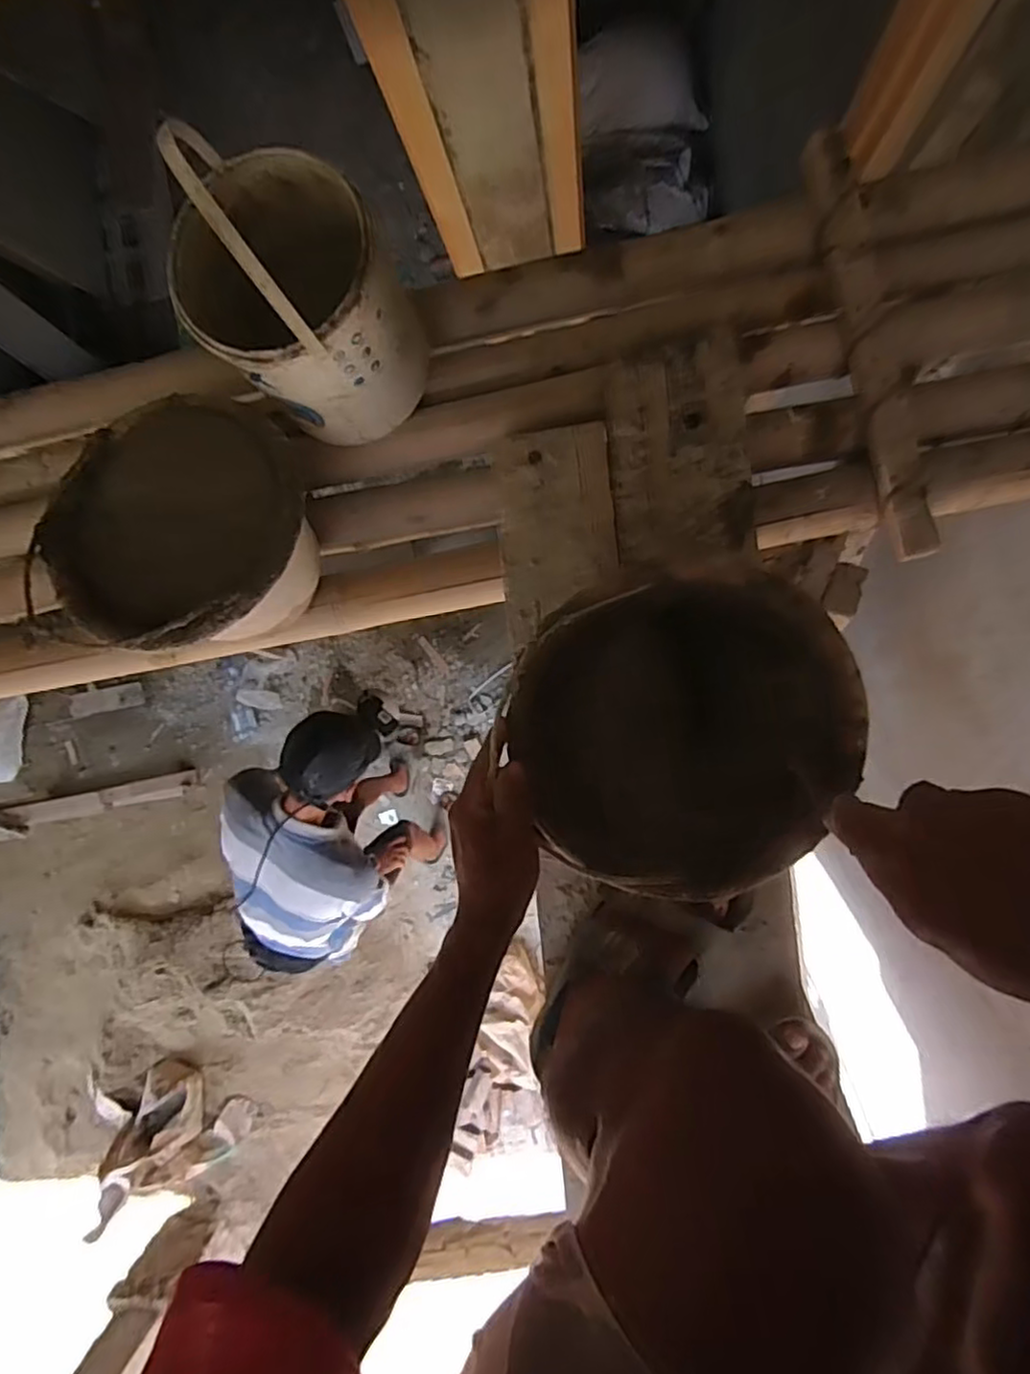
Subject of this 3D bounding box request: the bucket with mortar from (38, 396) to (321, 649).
[{"bbox_3d":[-0.318,-0.159,0.665,0.254,0.163,0.236,1,95,8],"label":"bucket with mortar"}]

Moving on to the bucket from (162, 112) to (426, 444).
[{"bbox_3d":[-0.202,-0.360,0.594,0.203,0.266,0.178,42,99,3],"label":"bucket"}]

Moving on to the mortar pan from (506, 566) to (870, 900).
[{"bbox_3d":[0.125,0.027,0.524,0.231,0.102,0.251,1,95,8],"label":"mortar pan"}]

